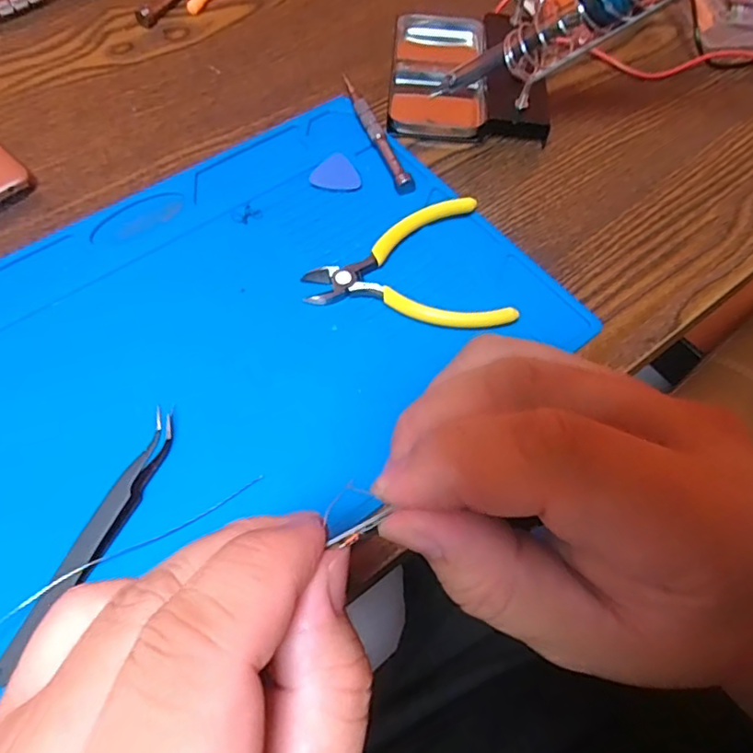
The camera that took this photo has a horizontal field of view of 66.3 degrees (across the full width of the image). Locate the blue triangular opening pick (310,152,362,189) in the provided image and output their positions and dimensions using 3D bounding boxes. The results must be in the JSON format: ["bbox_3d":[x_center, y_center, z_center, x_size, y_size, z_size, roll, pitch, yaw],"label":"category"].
[{"bbox_3d":[-0.025,-0.123,0.349,0.027,0.004,0.028,-29,68,-17],"label":"blue triangular opening pick"}]

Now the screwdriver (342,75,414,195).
[{"bbox_3d":[-0.001,-0.154,0.363,0.010,0.011,0.101,-19,65,-13],"label":"screwdriver"}]

